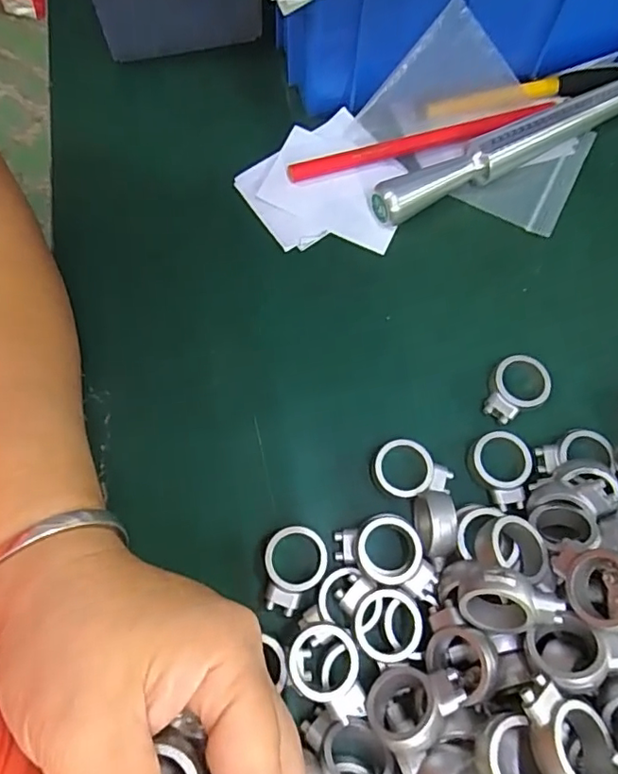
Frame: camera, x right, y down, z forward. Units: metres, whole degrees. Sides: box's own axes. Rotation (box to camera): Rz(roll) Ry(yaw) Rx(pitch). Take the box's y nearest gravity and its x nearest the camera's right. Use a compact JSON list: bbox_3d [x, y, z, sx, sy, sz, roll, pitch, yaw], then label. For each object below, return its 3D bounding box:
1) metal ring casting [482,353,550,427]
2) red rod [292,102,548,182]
[{"bbox_3d":[0.095,0.001,0.256,0.025,0.011,0.034,36,73,11],"label":"metal ring casting"},{"bbox_3d":[0.061,-0.131,0.296,0.146,0.013,0.010,-16,71,-7],"label":"red rod"}]

